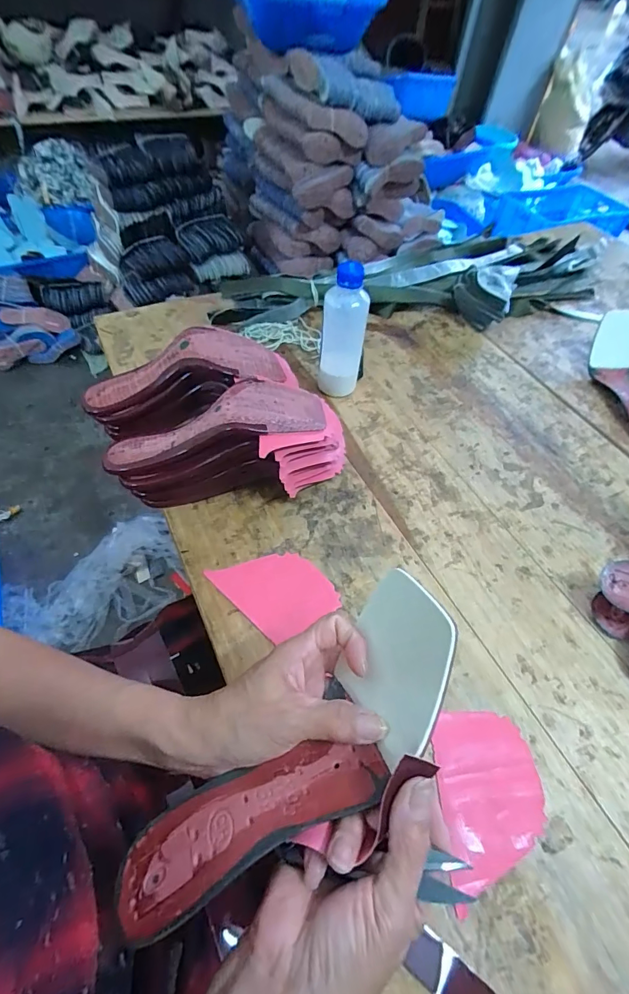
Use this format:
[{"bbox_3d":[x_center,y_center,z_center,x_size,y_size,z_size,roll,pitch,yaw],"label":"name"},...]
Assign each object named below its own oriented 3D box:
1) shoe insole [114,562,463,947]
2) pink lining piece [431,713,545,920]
[{"bbox_3d":[-0.007,0.153,0.248,0.238,0.064,0.082,-37,64,-12],"label":"shoe insole"},{"bbox_3d":[0.145,0.247,0.337,0.085,0.006,0.123,2,54,-4],"label":"pink lining piece"}]

